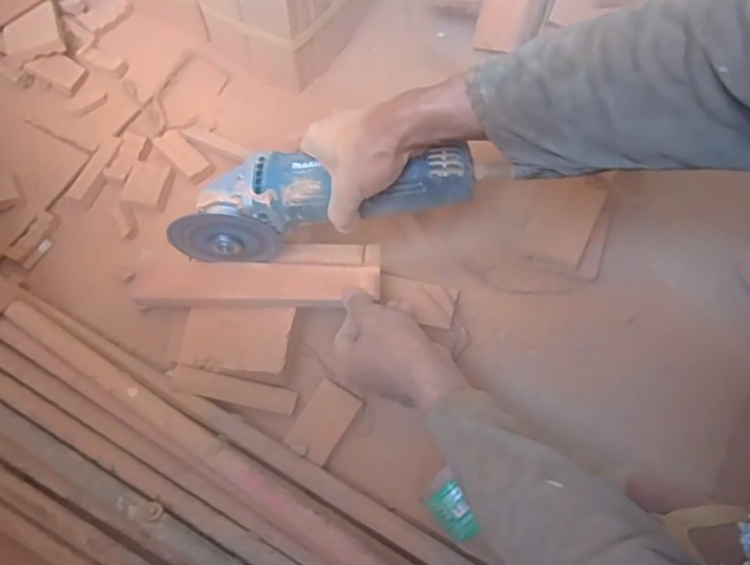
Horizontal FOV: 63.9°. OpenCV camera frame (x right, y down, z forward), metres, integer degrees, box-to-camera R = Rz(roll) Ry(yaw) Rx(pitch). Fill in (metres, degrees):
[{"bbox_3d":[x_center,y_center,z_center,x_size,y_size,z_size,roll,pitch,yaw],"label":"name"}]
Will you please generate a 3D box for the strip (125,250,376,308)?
[{"bbox_3d":[-0.113,-0.004,0.574,0.227,0.014,0.048,0,66,0],"label":"strip"}]

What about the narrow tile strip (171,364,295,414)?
[{"bbox_3d":[-0.132,0.102,0.569,0.115,0.006,0.024,16,66,-15],"label":"narrow tile strip"}]

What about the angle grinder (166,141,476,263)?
[{"bbox_3d":[-0.048,-0.076,0.534,0.265,0.077,0.071,-8,66,10],"label":"angle grinder"}]

